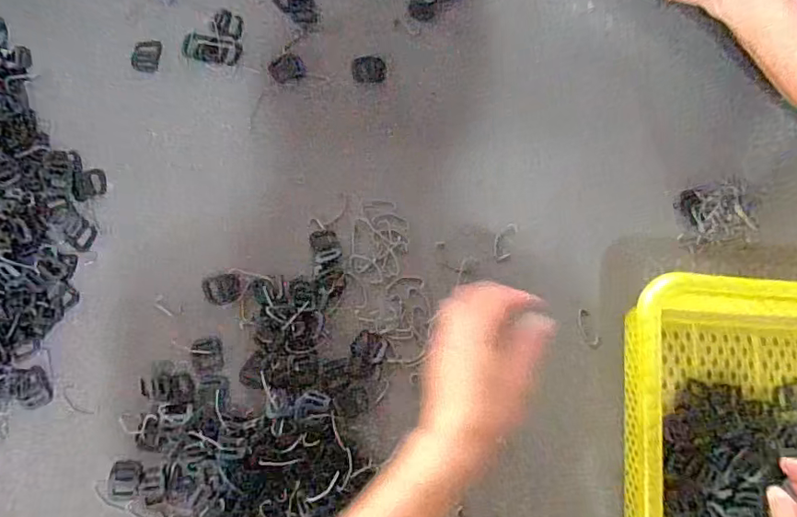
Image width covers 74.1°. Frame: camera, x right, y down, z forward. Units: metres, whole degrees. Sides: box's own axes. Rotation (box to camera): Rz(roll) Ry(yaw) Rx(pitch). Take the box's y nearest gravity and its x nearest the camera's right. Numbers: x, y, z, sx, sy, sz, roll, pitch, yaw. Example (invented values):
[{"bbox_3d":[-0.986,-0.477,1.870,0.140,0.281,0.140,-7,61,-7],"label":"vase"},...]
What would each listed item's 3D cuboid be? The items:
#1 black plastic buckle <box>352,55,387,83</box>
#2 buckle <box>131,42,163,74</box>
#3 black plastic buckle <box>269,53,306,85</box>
[{"bbox_3d":[-0.030,-0.195,0.544,0.033,0.004,0.029,-3,83,-4],"label":"black plastic buckle"},{"bbox_3d":[-0.253,-0.203,0.530,0.026,0.004,0.033,9,82,-3],"label":"buckle"},{"bbox_3d":[-0.113,-0.193,0.532,0.034,0.004,0.030,-27,85,-7],"label":"black plastic buckle"}]

